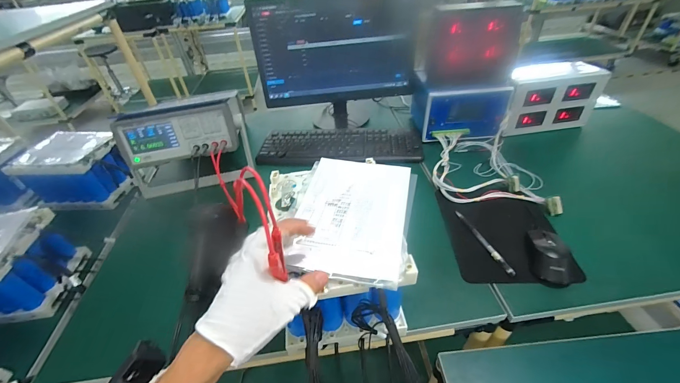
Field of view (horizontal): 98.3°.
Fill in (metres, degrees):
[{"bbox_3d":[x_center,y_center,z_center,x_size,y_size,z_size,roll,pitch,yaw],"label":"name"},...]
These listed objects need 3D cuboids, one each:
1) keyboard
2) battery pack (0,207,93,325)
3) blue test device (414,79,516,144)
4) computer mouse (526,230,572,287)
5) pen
[{"bbox_3d":[0.000,-0.125,0.800,0.428,0.021,0.146,0,41,6],"label":"keyboard"},{"bbox_3d":[-0.758,0.168,0.656,0.291,0.160,0.190,-9,41,-4],"label":"battery pack"},{"bbox_3d":[0.318,-0.238,0.799,0.206,0.127,0.160,-2,41,3],"label":"blue test device"},{"bbox_3d":[0.358,0.107,0.500,0.058,0.032,0.097,7,43,14],"label":"computer mouse"},{"bbox_3d":[0.266,0.090,0.549,0.014,0.009,0.161,-14,42,-11],"label":"pen"}]

